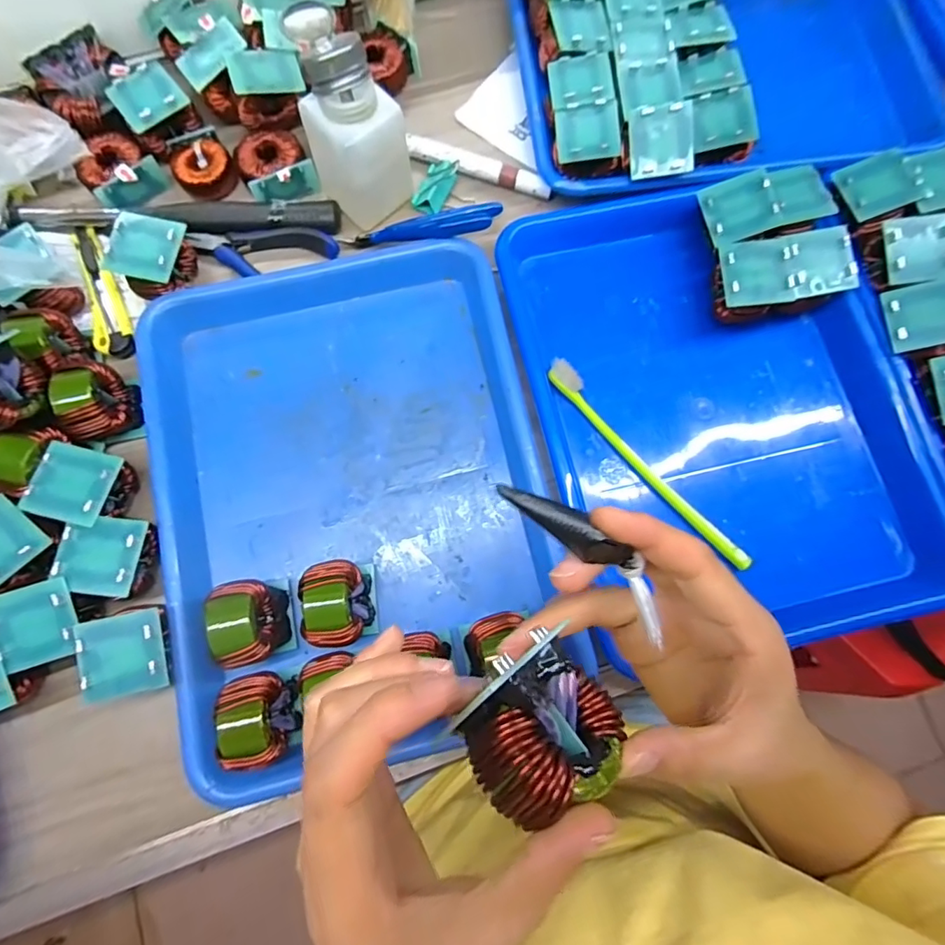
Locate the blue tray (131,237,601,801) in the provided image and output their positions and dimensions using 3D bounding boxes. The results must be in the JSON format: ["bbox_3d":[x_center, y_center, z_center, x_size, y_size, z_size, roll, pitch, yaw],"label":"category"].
[{"bbox_3d":[-0.081,0.000,0.348,0.245,0.034,0.316,-13,78,-4],"label":"blue tray"}]

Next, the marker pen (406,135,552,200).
[{"bbox_3d":[0.005,-0.240,0.407,0.118,0.011,0.013,20,78,3],"label":"marker pen"}]

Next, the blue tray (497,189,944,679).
[{"bbox_3d":[0.170,-0.047,0.366,0.243,0.034,0.332,-15,78,-5],"label":"blue tray"}]

